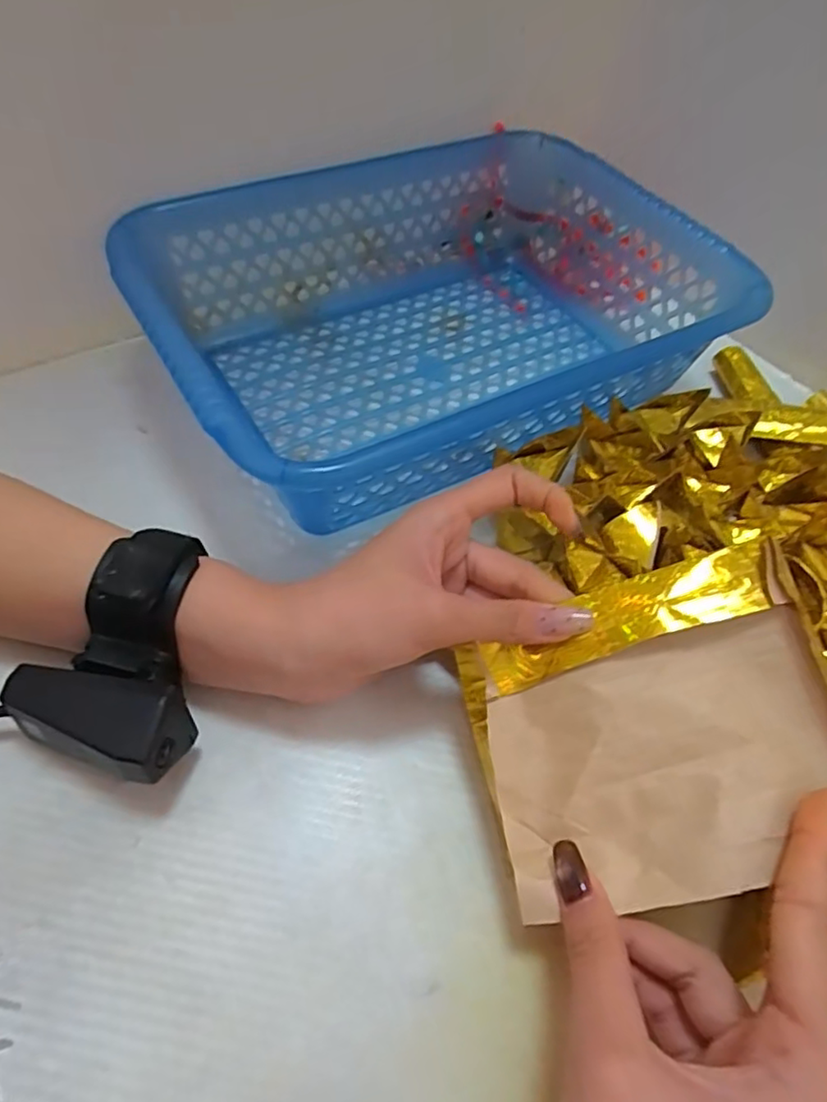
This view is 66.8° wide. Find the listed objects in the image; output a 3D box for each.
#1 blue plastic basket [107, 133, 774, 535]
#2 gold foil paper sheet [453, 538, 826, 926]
[{"bbox_3d":[0.015,-0.144,0.384,0.330,0.078,0.233,-25,60,-22],"label":"blue plastic basket"},{"bbox_3d":[0.088,0.066,0.231,0.127,0.016,0.106,-20,70,11],"label":"gold foil paper sheet"}]

